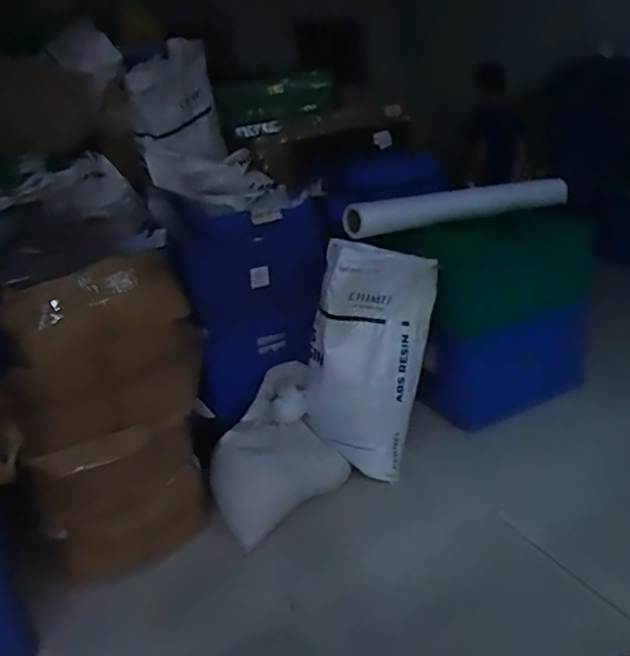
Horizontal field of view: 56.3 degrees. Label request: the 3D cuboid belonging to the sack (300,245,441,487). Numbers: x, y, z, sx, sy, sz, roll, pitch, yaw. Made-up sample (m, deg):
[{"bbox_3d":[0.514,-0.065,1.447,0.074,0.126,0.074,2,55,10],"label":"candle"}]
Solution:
[{"bbox_3d":[0.173,0.112,1.875,0.379,0.714,0.130,10,9,-6],"label":"sack"}]

